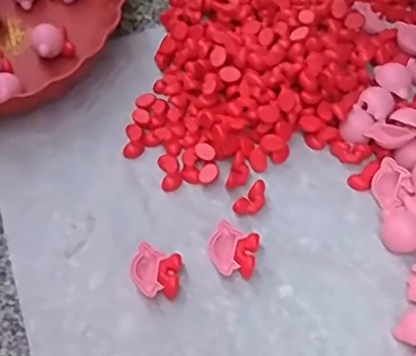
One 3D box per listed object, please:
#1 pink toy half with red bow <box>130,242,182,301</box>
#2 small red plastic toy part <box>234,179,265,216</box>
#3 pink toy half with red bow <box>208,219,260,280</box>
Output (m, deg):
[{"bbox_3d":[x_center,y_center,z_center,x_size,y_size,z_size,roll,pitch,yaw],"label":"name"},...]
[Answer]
[{"bbox_3d":[-0.036,0.064,0.389,0.033,0.014,0.033,4,58,4],"label":"pink toy half with red bow"},{"bbox_3d":[0.033,0.017,0.420,0.014,0.013,0.032,37,65,22],"label":"small red plastic toy part"},{"bbox_3d":[0.017,0.051,0.396,0.033,0.016,0.034,11,58,8],"label":"pink toy half with red bow"}]

